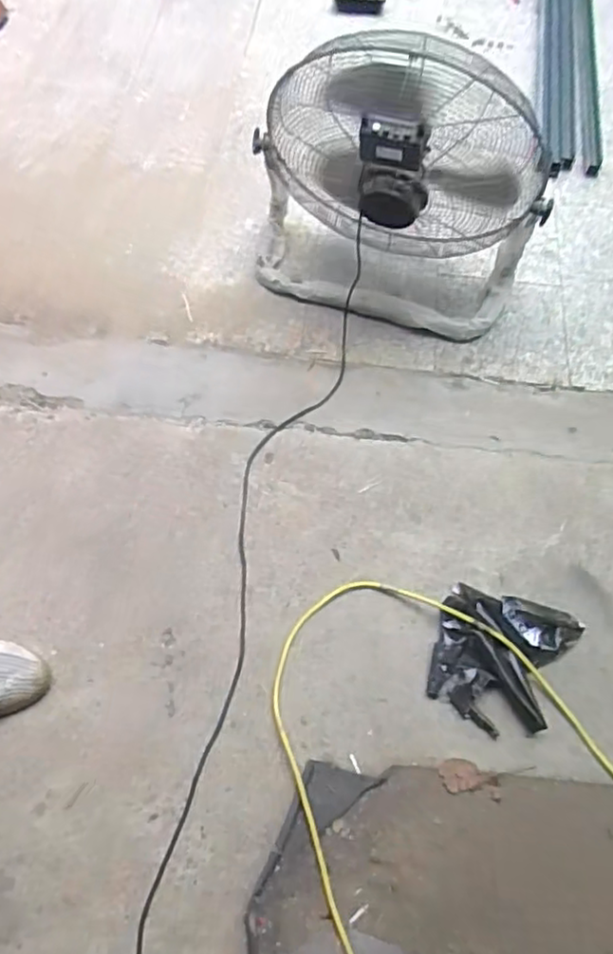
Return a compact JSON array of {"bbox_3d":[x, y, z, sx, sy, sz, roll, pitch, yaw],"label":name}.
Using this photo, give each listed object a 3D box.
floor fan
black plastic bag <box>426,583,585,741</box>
[{"bbox_3d":[0.180,-0.573,1.344,0.573,0.568,0.236,15,59,5],"label":"floor fan"},{"bbox_3d":[0.324,0.300,1.104,0.222,0.030,0.217,15,59,5],"label":"black plastic bag"}]

